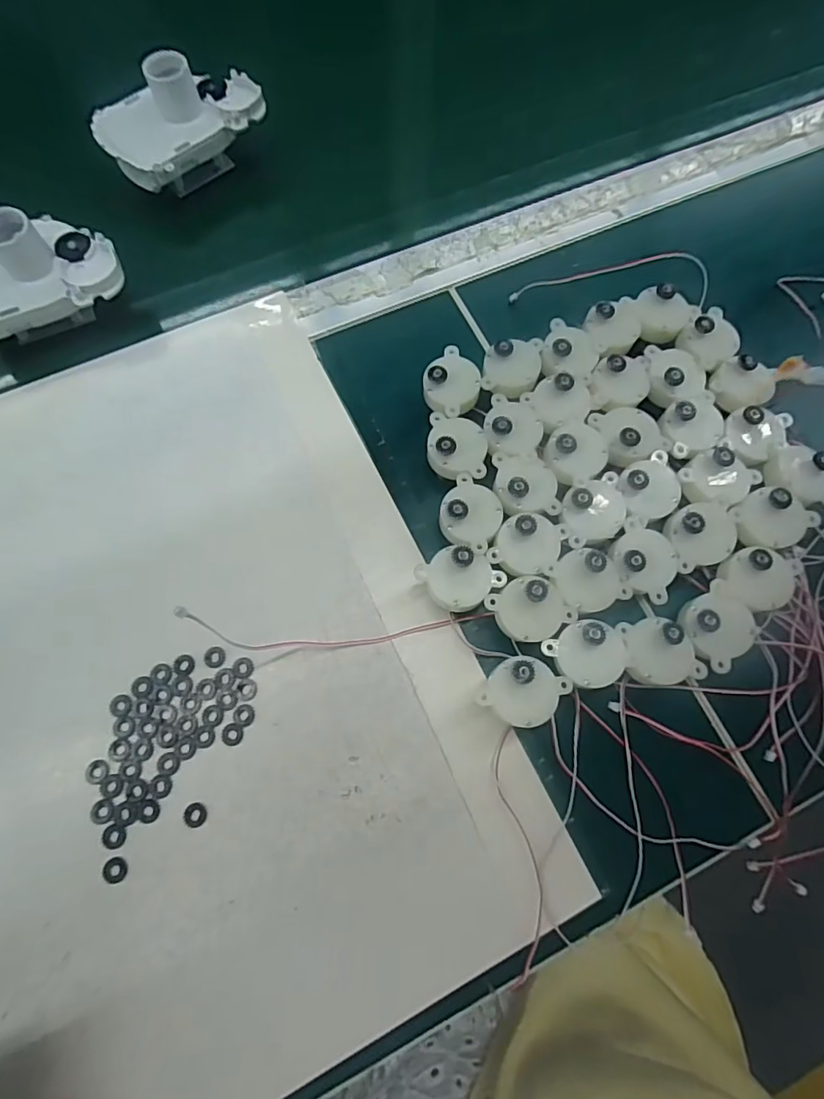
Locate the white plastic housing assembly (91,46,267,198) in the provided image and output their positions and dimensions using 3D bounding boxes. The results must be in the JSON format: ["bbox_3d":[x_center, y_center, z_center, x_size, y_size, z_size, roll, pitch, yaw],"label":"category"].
[{"bbox_3d":[-0.152,-0.280,0.346,0.100,0.069,0.064,-36,77,-11],"label":"white plastic housing assembly"}]

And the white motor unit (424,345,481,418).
[{"bbox_3d":[0.023,-0.092,0.300,0.031,0.032,0.043,10,73,3],"label":"white motor unit"}]

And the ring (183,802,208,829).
[{"bbox_3d":[-0.103,0.126,0.245,0.010,0.004,0.011,0,73,0],"label":"ring"}]

